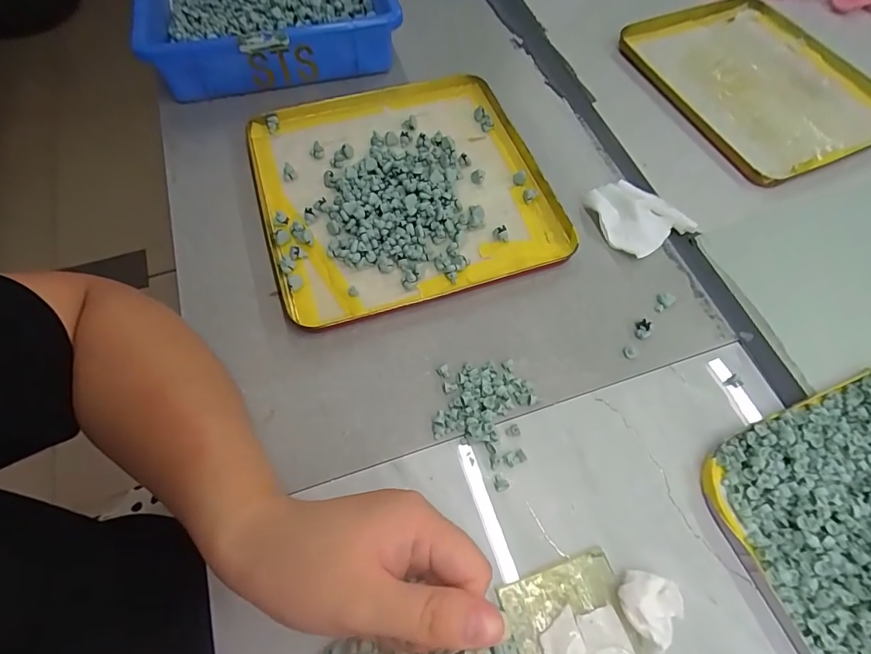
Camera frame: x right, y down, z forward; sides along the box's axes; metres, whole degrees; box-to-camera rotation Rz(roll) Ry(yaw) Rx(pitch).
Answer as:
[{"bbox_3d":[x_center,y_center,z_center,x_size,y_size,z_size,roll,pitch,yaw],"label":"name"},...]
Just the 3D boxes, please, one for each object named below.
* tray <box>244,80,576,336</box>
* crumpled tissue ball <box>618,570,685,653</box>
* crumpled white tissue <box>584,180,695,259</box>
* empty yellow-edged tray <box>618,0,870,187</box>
[{"bbox_3d":[-0.028,-0.128,0.405,0.246,0.016,0.246,-15,64,-11],"label":"tray"},{"bbox_3d":[0.120,0.158,0.257,0.030,0.020,0.034,39,67,16],"label":"crumpled tissue ball"},{"bbox_3d":[0.172,-0.097,0.395,0.067,0.013,0.075,-30,68,-17],"label":"crumpled white tissue"},{"bbox_3d":[0.333,-0.257,0.475,0.219,0.015,0.240,-21,65,-13],"label":"empty yellow-edged tray"}]

